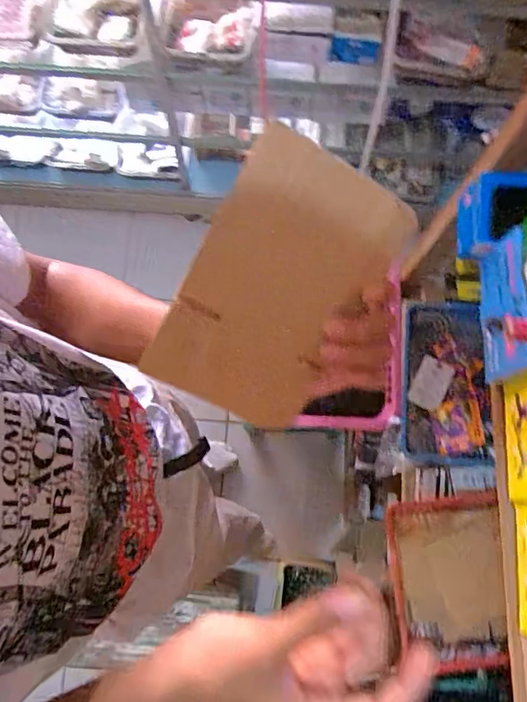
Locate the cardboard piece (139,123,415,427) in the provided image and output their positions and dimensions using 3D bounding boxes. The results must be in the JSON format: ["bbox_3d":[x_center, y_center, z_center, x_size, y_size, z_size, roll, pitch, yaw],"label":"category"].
[{"bbox_3d":[0.008,-0.035,0.306,0.108,0.009,0.171,28,105,-11],"label":"cardboard piece"}]

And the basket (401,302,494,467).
[{"bbox_3d":[0.340,0.062,0.884,0.157,0.063,0.295,6,75,1],"label":"basket"}]

